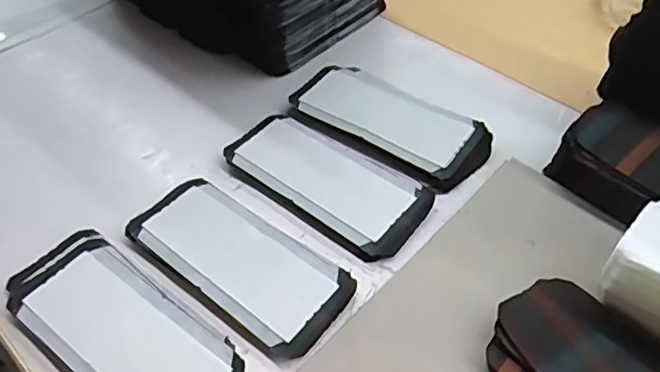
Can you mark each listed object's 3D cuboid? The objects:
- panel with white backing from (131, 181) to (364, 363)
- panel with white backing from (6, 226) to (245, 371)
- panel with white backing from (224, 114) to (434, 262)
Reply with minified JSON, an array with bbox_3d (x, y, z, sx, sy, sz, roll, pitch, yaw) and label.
[{"bbox_3d":[-0.067,0.052,0.408,0.168,0.012,0.074,30,58,26],"label":"panel with white backing"},{"bbox_3d":[-0.138,0.091,0.370,0.176,0.018,0.077,29,58,26],"label":"panel with white backing"},{"bbox_3d":[-0.003,-0.008,0.454,0.167,0.014,0.077,31,59,27],"label":"panel with white backing"}]

